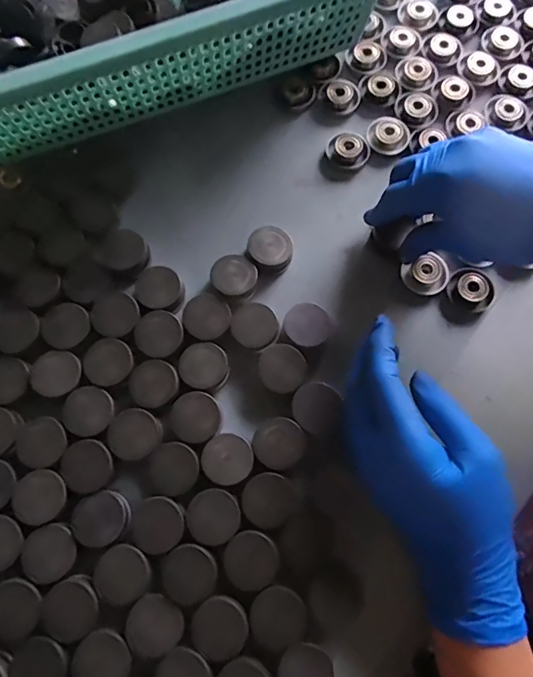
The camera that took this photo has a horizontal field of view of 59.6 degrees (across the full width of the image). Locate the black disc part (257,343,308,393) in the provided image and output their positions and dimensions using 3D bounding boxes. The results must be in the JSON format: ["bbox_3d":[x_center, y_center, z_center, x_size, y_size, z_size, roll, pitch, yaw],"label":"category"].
[{"bbox_3d":[0.011,0.020,0.317,0.032,0.012,0.031,0,75,0],"label":"black disc part"}]

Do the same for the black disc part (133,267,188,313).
[{"bbox_3d":[-0.074,-0.034,0.330,0.035,0.009,0.031,34,77,9],"label":"black disc part"}]

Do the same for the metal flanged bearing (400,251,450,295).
[{"bbox_3d":[0.117,-0.046,0.338,0.030,0.009,0.029,0,75,0],"label":"metal flanged bearing"}]

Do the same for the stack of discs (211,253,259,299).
[{"bbox_3d":[-0.023,-0.043,0.334,0.032,0.016,0.030,39,78,10],"label":"stack of discs"}]

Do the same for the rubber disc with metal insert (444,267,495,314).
[{"bbox_3d":[0.148,-0.035,0.335,0.034,0.011,0.026,26,76,7],"label":"rubber disc with metal insert"}]

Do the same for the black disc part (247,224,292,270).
[{"bbox_3d":[0.003,-0.065,0.343,0.031,0.019,0.032,0,75,0],"label":"black disc part"}]

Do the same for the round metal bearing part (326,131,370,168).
[{"bbox_3d":[0.065,-0.150,0.366,0.032,0.009,0.031,0,75,0],"label":"round metal bearing part"}]

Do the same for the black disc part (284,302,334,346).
[{"bbox_3d":[0.029,-0.009,0.324,0.032,0.016,0.030,0,75,0],"label":"black disc part"}]

